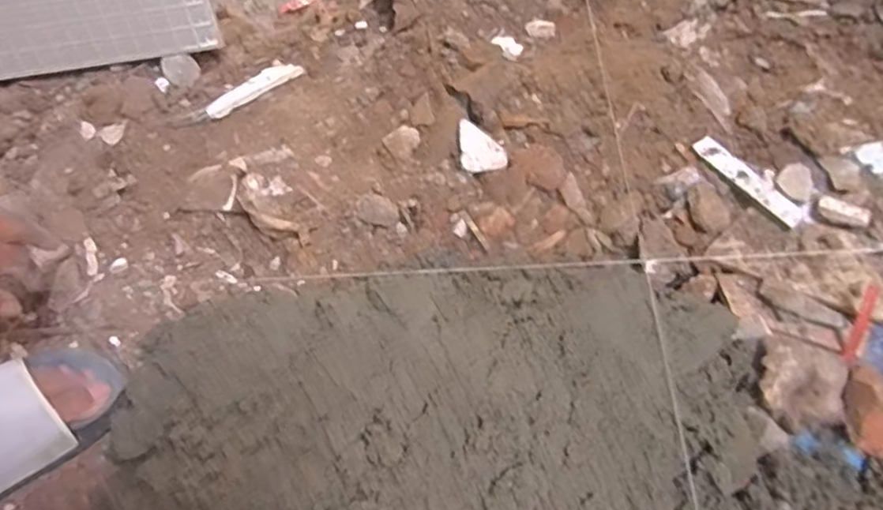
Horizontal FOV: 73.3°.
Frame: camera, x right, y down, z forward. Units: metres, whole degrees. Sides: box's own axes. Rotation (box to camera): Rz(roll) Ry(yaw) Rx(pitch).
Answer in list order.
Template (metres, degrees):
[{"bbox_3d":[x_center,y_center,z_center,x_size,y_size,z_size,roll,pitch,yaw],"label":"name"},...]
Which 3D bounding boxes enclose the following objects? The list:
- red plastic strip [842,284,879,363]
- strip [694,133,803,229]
[{"bbox_3d":[0.371,0.061,0.525,0.013,0.008,0.071,16,99,12],"label":"red plastic strip"},{"bbox_3d":[0.318,-0.079,0.617,0.034,0.009,0.129,-33,65,-12],"label":"strip"}]

